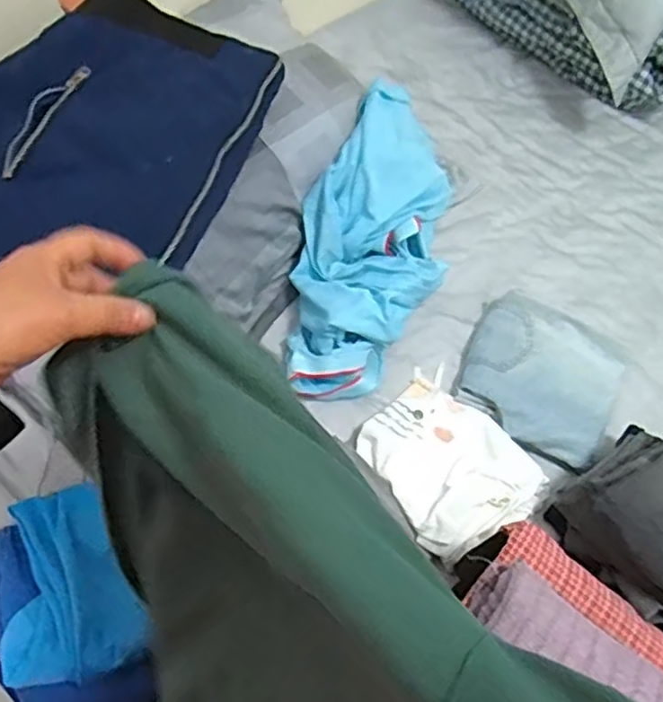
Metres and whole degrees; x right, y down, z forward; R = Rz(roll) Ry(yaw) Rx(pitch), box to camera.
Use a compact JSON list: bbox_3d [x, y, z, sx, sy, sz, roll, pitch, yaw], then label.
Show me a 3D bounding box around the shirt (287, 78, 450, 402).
[{"bbox_3d":[0.052,-0.133,0.876,0.171,0.103,0.410,15,72,4],"label":"shirt"}]

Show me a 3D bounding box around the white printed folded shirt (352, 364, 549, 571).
[{"bbox_3d":[0.128,0.119,0.774,0.154,0.056,0.196,-27,65,-18],"label":"white printed folded shirt"}]

